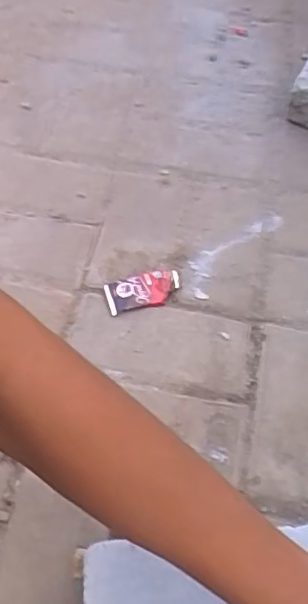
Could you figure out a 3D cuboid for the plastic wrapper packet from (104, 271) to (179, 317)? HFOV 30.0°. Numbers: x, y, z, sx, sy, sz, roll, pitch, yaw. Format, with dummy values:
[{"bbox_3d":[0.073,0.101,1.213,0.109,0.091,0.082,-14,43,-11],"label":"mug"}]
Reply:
[{"bbox_3d":[-0.012,-0.012,0.688,0.089,0.012,0.042,-12,57,-8],"label":"plastic wrapper packet"}]

